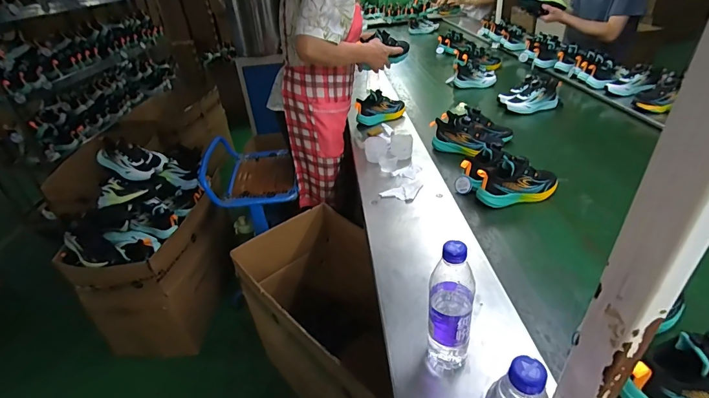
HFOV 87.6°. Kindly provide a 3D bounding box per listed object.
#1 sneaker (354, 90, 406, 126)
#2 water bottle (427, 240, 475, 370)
[{"bbox_3d":[0.103,-0.348,1.411,0.198,0.112,0.089,-25,39,-28],"label":"sneaker"},{"bbox_3d":[0.139,0.159,0.538,0.062,0.232,0.064,4,35,12],"label":"water bottle"}]

